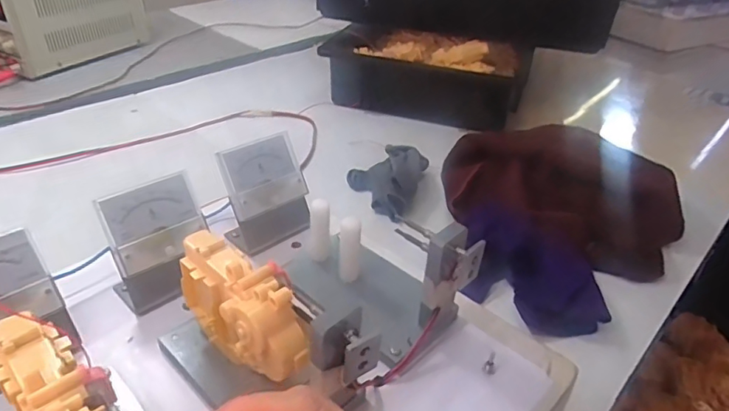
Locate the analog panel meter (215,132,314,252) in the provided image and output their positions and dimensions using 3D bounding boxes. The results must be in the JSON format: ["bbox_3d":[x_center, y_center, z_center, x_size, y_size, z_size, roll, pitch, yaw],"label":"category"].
[{"bbox_3d":[-0.078,-0.010,0.414,0.067,0.076,0.046,-25,44,-35],"label":"analog panel meter"}]

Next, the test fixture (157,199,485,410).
[{"bbox_3d":[-0.030,0.056,0.325,0.167,0.078,0.127,-24,43,-34],"label":"test fixture"}]

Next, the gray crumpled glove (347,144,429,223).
[{"bbox_3d":[0.029,-0.040,0.618,0.091,0.043,0.117,18,37,19],"label":"gray crumpled glove"}]

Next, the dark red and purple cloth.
[{"bbox_3d":[0.226,0.003,0.565,0.251,0.056,0.309,3,35,-1],"label":"dark red and purple cloth"}]

